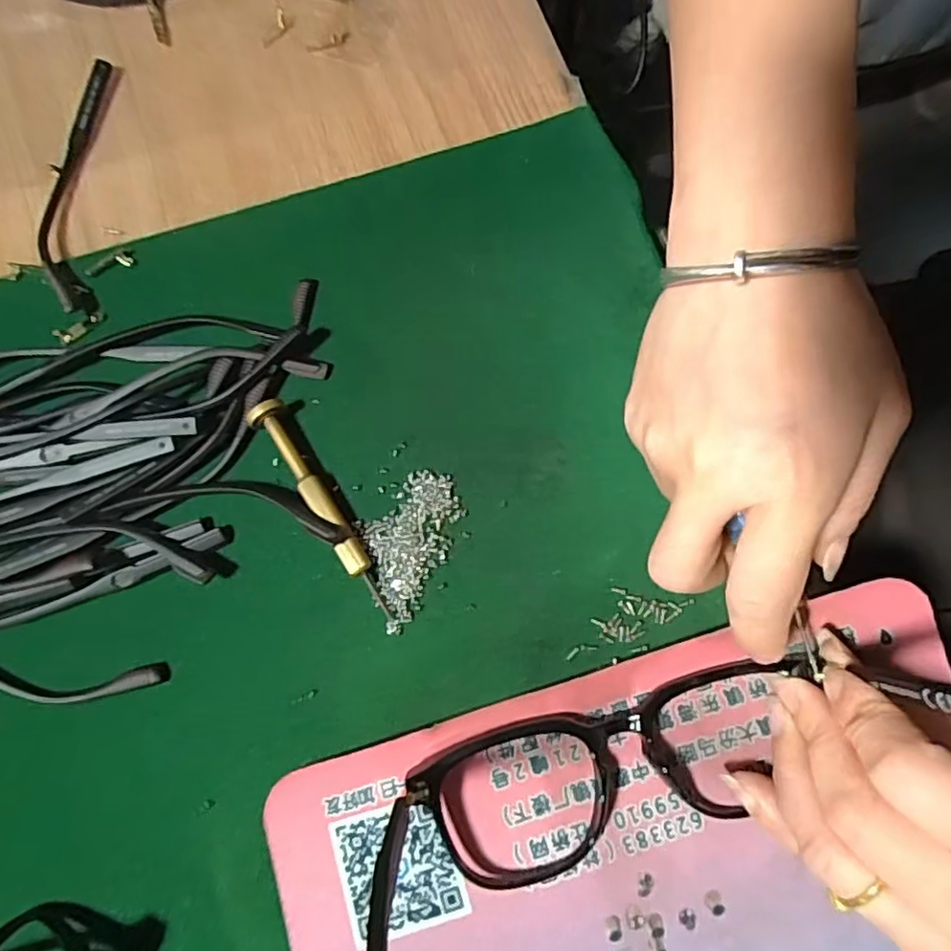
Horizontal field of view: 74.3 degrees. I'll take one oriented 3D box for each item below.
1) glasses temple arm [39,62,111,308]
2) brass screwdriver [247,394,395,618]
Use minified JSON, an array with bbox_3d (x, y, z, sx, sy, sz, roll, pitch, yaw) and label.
[{"bbox_3d":[-0.181,-0.130,0.281,0.028,0.007,0.128,-6,75,0],"label":"glasses temple arm"},{"bbox_3d":[-0.057,0.012,0.236,0.013,0.013,0.093,-33,77,-7],"label":"brass screwdriver"}]

